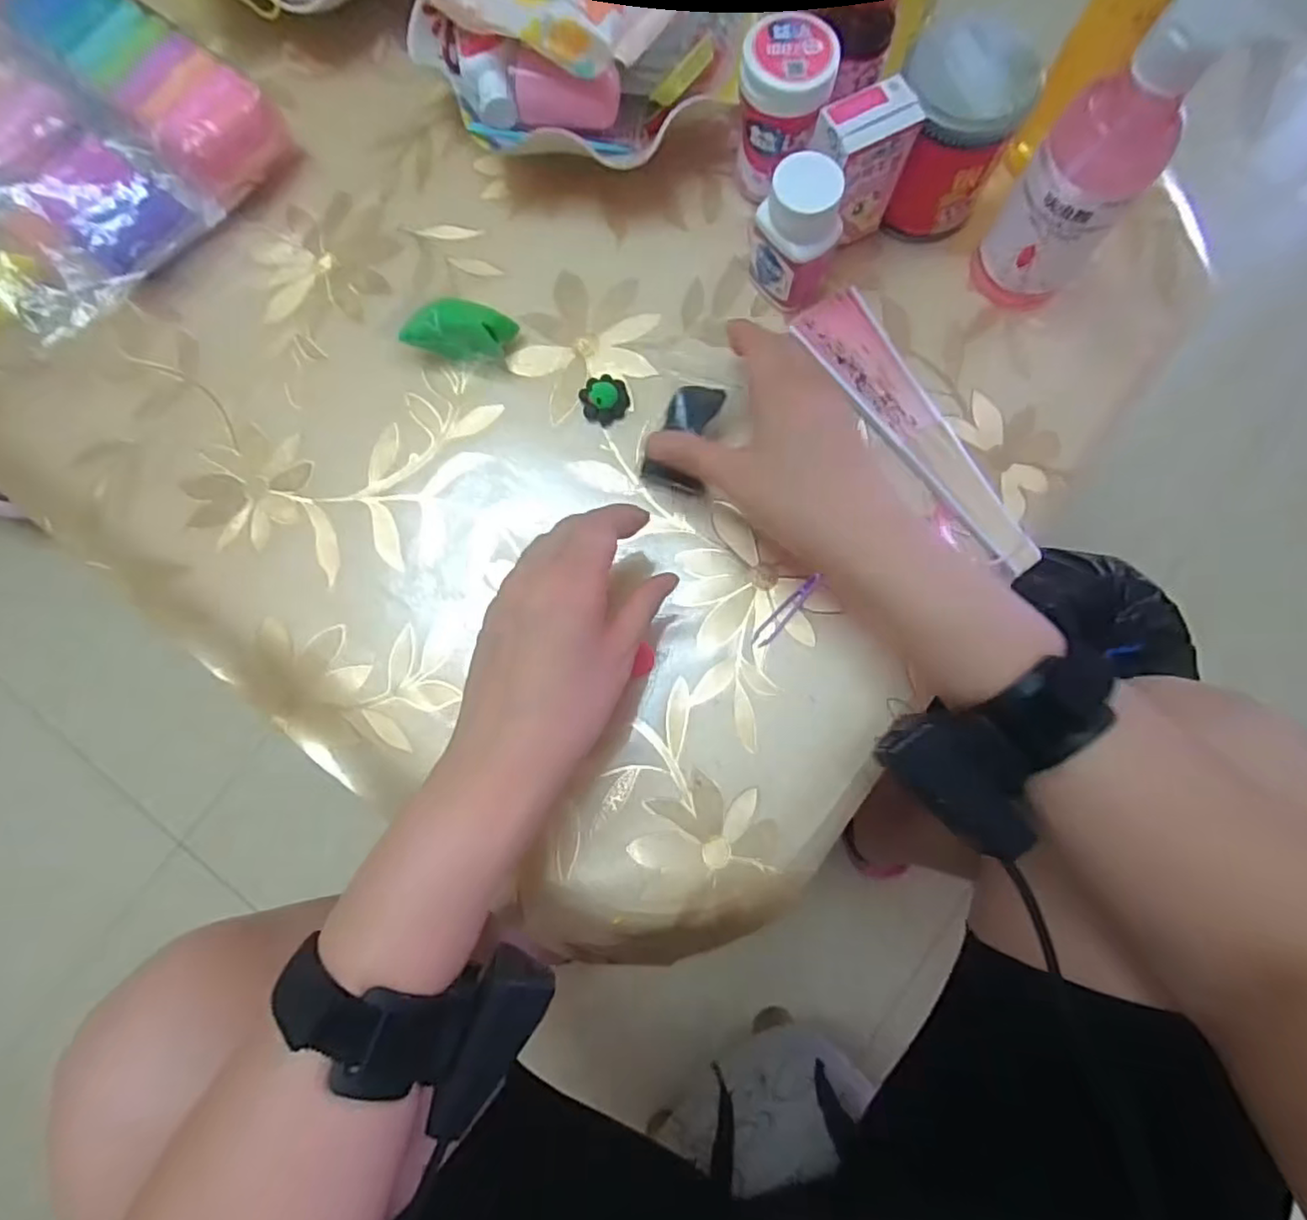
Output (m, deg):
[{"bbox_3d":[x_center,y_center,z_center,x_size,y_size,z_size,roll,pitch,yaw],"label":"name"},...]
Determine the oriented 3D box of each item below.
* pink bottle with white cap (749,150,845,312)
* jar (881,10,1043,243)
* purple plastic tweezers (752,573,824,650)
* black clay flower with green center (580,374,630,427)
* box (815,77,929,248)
[{"bbox_3d":[0.086,-0.223,0.394,0.044,0.082,0.038,43,84,8],"label":"pink bottle with white cap"},{"bbox_3d":[0.176,-0.285,0.398,0.068,0.092,0.072,0,80,2],"label":"jar"},{"bbox_3d":[0.080,0.001,0.390,0.011,0.011,0.052,41,84,8],"label":"purple plastic tweezers"},{"bbox_3d":[-0.031,-0.135,0.417,0.030,0.015,0.028,0,80,2],"label":"black clay flower with green center"},{"bbox_3d":[0.120,-0.260,0.394,0.050,0.092,0.031,-28,81,-3],"label":"box"}]

